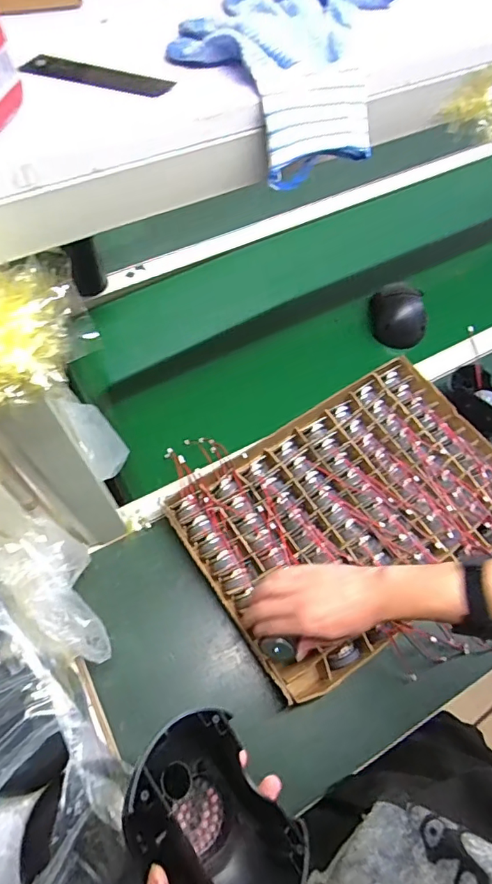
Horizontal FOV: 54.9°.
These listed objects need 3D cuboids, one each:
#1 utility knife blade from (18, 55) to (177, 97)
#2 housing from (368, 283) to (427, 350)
[{"bbox_3d":[-0.095,-0.238,0.307,0.097,0.004,0.021,11,62,3],"label":"utility knife blade"},{"bbox_3d":[0.272,-0.229,0.849,0.108,0.083,0.077,37,66,15],"label":"housing"}]

